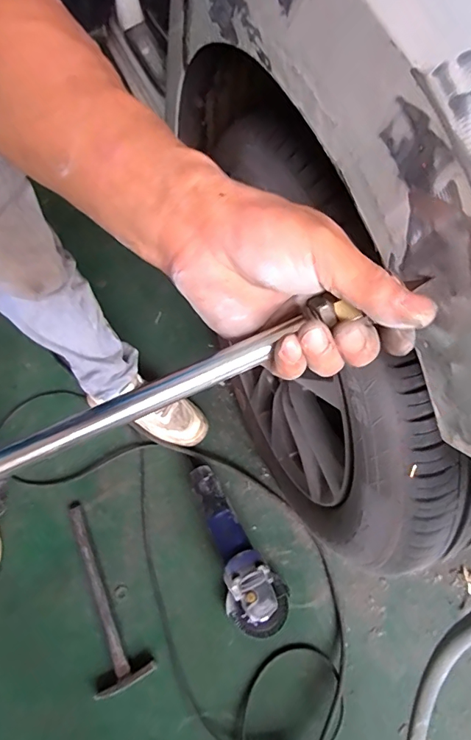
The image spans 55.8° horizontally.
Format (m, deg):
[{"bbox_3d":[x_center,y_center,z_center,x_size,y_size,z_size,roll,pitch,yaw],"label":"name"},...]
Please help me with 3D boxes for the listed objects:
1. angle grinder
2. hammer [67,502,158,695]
[{"bbox_3d":[-0.016,0.303,0.759,0.102,0.099,0.293,-31,64,-14],"label":"angle grinder"},{"bbox_3d":[-0.236,0.370,0.757,0.087,0.025,0.307,-25,63,-12],"label":"hammer"}]

